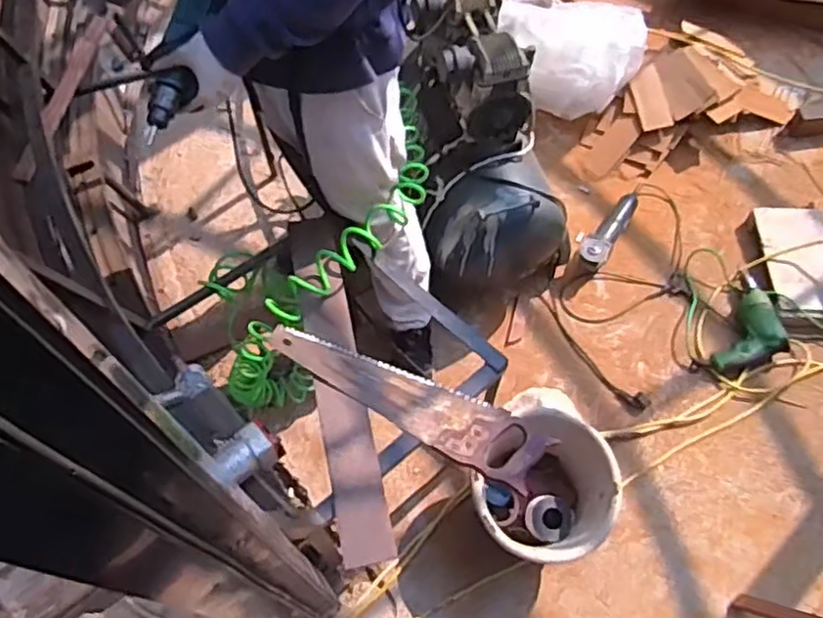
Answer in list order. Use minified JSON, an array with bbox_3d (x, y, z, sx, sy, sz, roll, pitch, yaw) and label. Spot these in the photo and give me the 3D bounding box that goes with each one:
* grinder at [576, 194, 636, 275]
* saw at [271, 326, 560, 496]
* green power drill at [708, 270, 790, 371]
[{"bbox_3d":[0.497,-0.203,1.705,0.069,0.093,0.281,30,67,14],"label":"grinder"},{"bbox_3d":[-0.015,0.144,1.072,0.457,0.031,0.101,22,65,12],"label":"saw"},{"bbox_3d":[0.813,0.047,1.583,0.144,0.058,0.269,27,67,13],"label":"green power drill"}]

